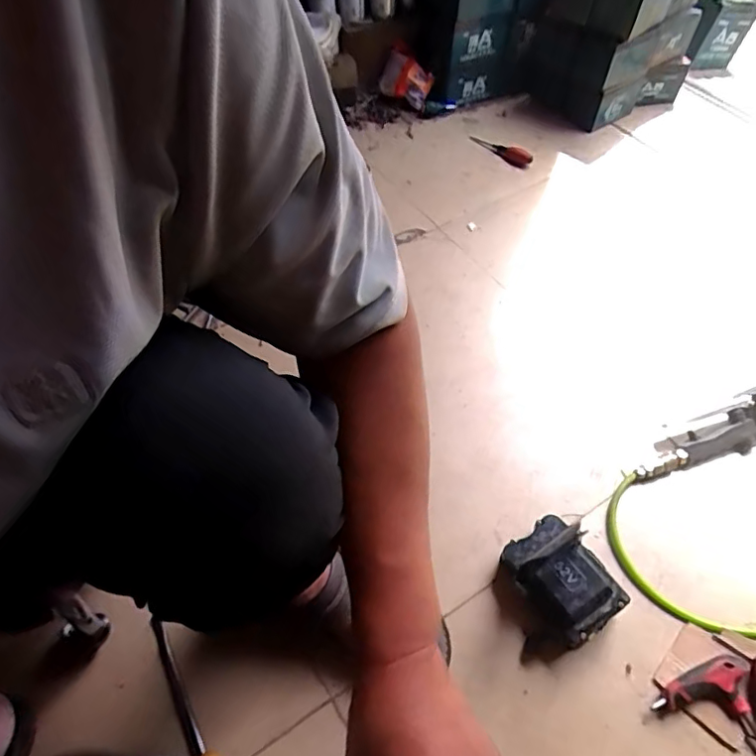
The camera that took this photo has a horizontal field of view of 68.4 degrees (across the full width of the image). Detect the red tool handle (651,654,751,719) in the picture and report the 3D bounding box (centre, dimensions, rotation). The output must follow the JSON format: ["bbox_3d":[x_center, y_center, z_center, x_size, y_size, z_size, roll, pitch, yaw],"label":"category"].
[{"bbox_3d":[0.371,0.351,0.636,0.105,0.032,0.058,4,55,3],"label":"red tool handle"}]

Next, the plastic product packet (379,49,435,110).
[{"bbox_3d":[0.072,-0.718,1.342,0.124,0.096,0.046,30,26,7],"label":"plastic product packet"}]

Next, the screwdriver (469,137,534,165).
[{"bbox_3d":[0.278,-0.520,1.262,0.157,0.029,0.026,31,60,20],"label":"screwdriver"}]

